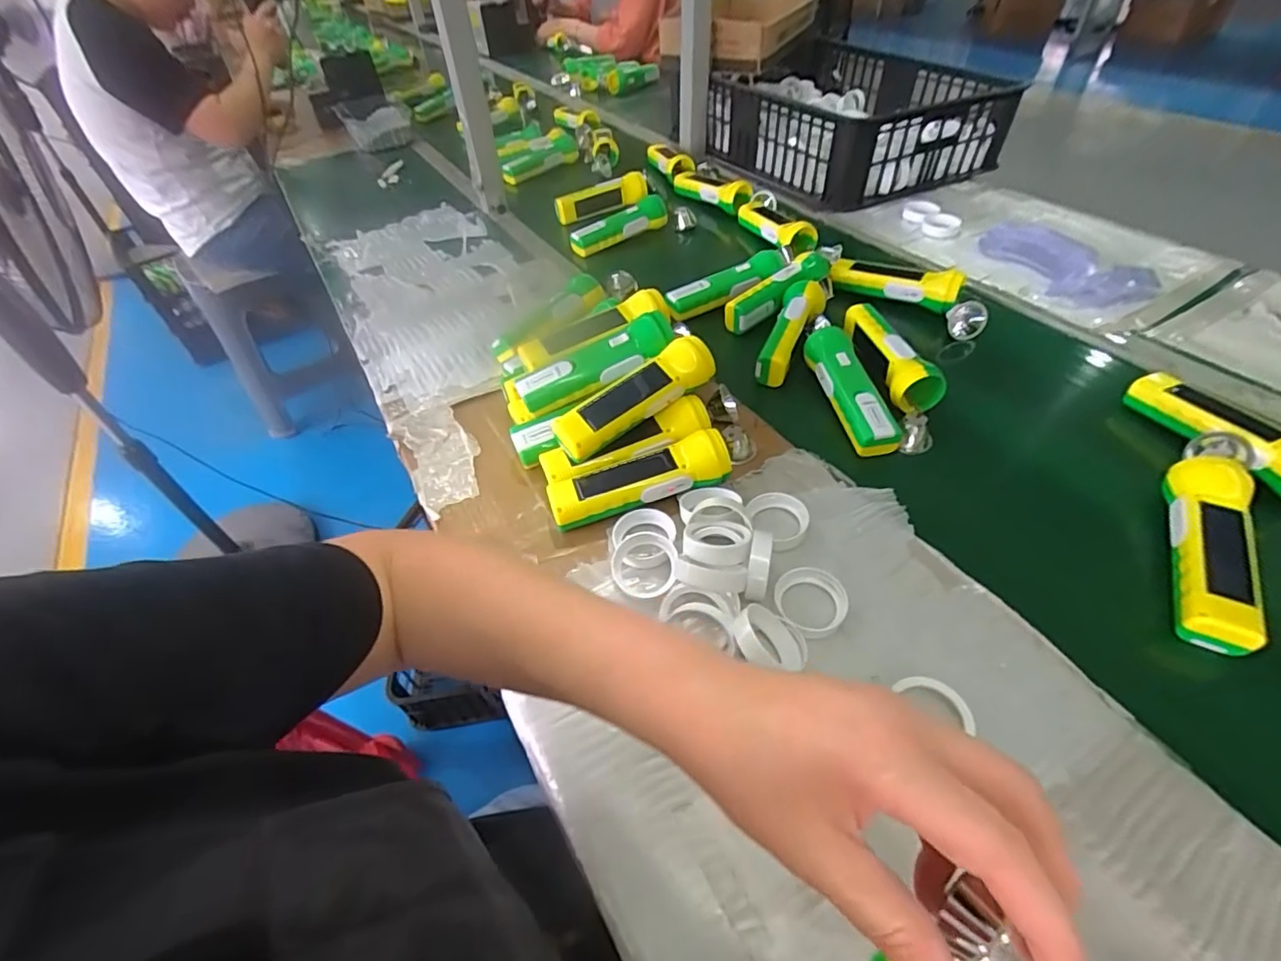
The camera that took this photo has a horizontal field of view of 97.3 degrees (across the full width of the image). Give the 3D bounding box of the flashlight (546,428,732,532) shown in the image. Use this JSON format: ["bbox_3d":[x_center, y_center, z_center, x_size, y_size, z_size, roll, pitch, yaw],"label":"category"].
[{"bbox_3d":[0.000,0.000,0.508,0.162,0.041,0.041,-14,47,-10],"label":"flashlight"}]

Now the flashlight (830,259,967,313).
[{"bbox_3d":[0.330,-0.262,0.733,0.160,0.047,0.040,27,55,25],"label":"flashlight"}]

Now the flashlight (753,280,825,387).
[{"bbox_3d":[0.182,-0.176,0.668,0.052,0.046,0.167,15,49,17],"label":"flashlight"}]

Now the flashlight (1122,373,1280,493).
[{"bbox_3d":[0.541,-0.047,0.518,0.055,0.042,0.162,-18,48,-13],"label":"flashlight"}]

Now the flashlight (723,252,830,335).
[{"bbox_3d":[0.185,-0.251,0.737,0.191,0.048,0.043,-33,54,-24],"label":"flashlight"}]

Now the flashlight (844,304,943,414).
[{"bbox_3d":[0.275,-0.139,0.624,0.047,0.044,0.155,-9,46,-5],"label":"flashlight"}]

